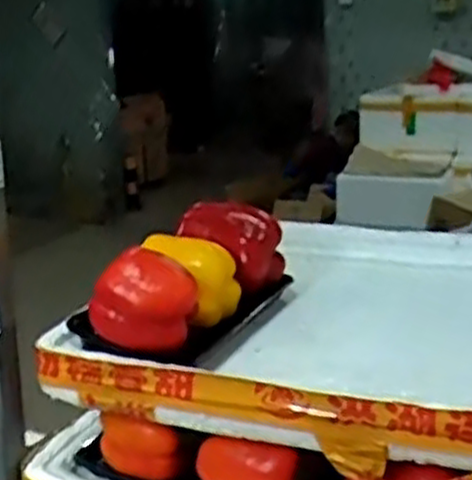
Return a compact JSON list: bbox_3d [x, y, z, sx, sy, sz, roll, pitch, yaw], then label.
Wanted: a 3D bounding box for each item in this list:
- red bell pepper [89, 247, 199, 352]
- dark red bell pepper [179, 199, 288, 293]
[{"bbox_3d":[-0.075,0.049,0.679,0.073,0.069,0.068,6,16,31],"label":"red bell pepper"},{"bbox_3d":[-0.010,0.004,0.817,0.100,0.076,0.074,2,15,17],"label":"dark red bell pepper"}]

